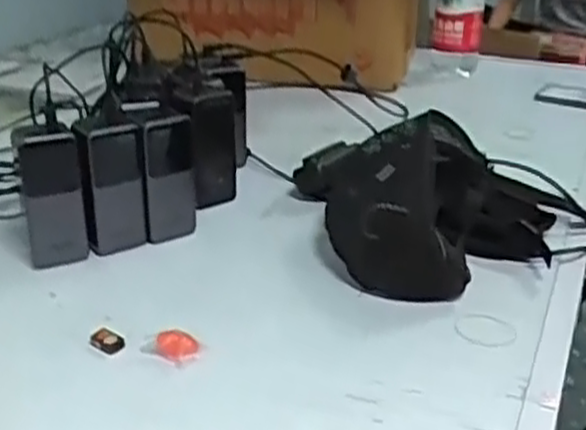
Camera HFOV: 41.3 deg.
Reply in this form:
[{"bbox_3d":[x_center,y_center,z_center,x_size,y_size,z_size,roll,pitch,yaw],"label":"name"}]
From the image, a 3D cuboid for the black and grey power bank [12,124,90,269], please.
[{"bbox_3d":[-0.231,-0.017,0.745,0.055,0.142,0.036,-10,28,-23],"label":"black and grey power bank"}]

